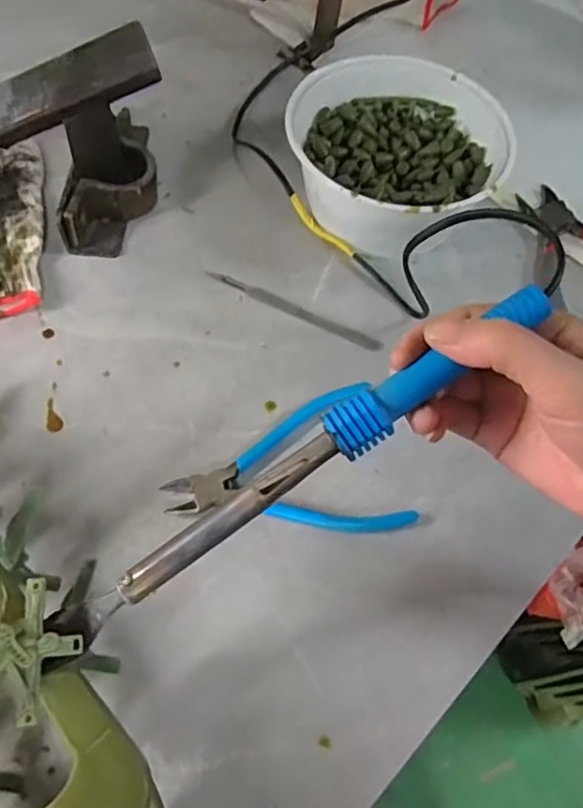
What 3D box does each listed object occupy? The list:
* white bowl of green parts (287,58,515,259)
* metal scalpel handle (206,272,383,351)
[{"bbox_3d":[0.076,-0.190,0.483,0.153,0.070,0.163,2,62,-3],"label":"white bowl of green parts"},{"bbox_3d":[0.003,-0.069,0.456,0.136,0.004,0.011,26,63,10],"label":"metal scalpel handle"}]

